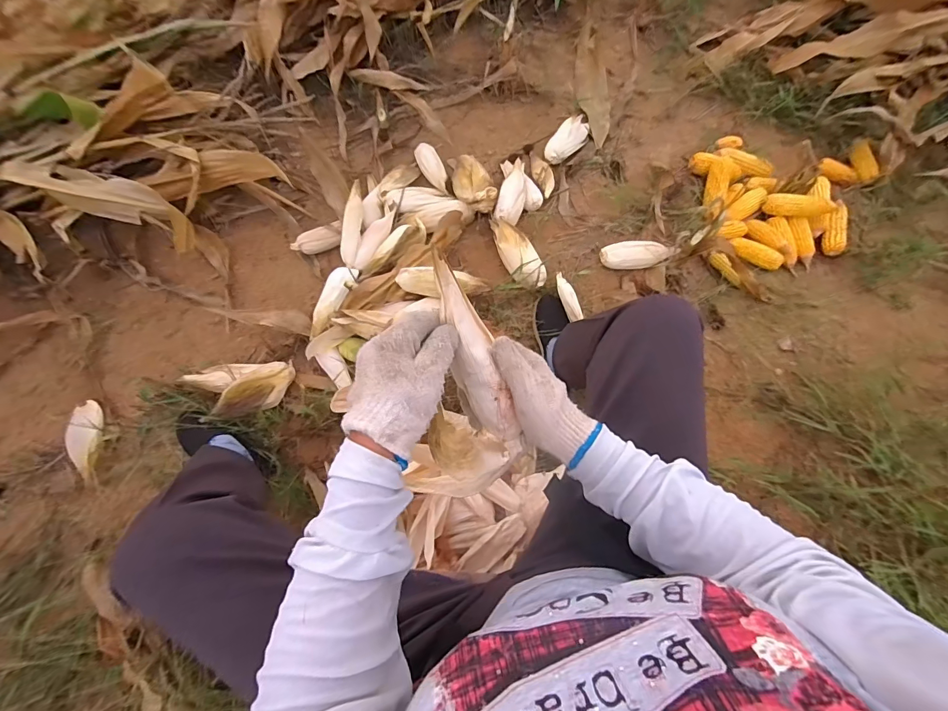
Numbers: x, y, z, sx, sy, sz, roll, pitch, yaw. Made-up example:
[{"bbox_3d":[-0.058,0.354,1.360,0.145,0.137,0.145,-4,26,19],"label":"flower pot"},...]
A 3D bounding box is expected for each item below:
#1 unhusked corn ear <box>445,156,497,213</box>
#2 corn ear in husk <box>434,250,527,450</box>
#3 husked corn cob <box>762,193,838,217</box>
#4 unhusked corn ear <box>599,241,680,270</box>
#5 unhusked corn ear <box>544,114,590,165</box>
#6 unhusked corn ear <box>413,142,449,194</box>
[{"bbox_3d":[-0.005,-0.458,1.071,0.099,0.049,0.209,-24,71,-10],"label":"unhusked corn ear"},{"bbox_3d":[0.004,0.004,0.403,0.054,0.036,0.211,-23,114,-10],"label":"corn ear in husk"},{"bbox_3d":[0.871,-0.394,1.090,0.190,0.049,0.053,8,68,2],"label":"husked corn cob"},{"bbox_3d":[0.406,-0.248,1.020,0.179,0.057,0.077,7,68,2],"label":"unhusked corn ear"},{"bbox_3d":[0.270,-0.622,1.191,0.085,0.047,0.179,40,73,13],"label":"unhusked corn ear"},{"bbox_3d":[-0.108,-0.524,1.156,0.061,0.046,0.196,-27,71,-11],"label":"unhusked corn ear"}]

